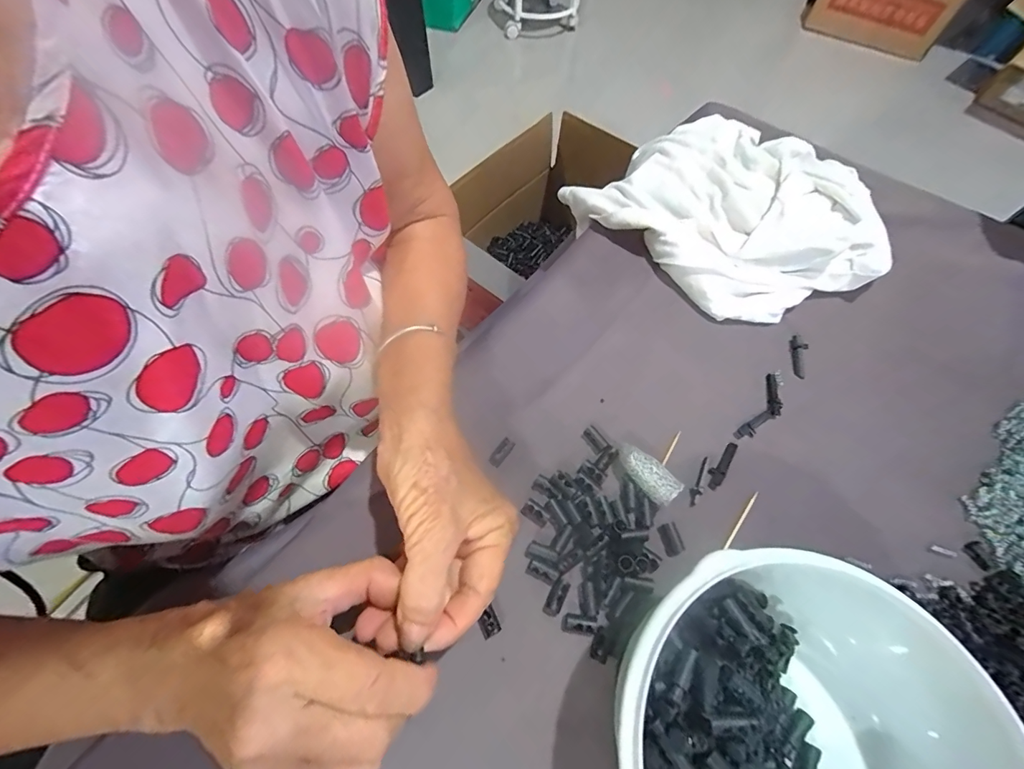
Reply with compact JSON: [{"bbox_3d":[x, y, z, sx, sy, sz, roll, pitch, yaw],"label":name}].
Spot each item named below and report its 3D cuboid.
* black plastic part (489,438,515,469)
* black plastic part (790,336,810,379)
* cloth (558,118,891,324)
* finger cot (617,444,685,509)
[{"bbox_3d":[-0.007,0.047,0.295,0.009,0.004,0.021,35,68,15],"label":"black plastic part"},{"bbox_3d":[0.225,-0.022,0.337,0.011,0.005,0.036,11,63,7],"label":"black plastic part"},{"bbox_3d":[0.193,-0.162,0.379,0.178,0.058,0.235,-35,70,-17],"label":"cloth"},{"bbox_3d":[0.089,0.058,0.284,0.020,0.015,0.045,-35,70,-17],"label":"finger cot"}]

